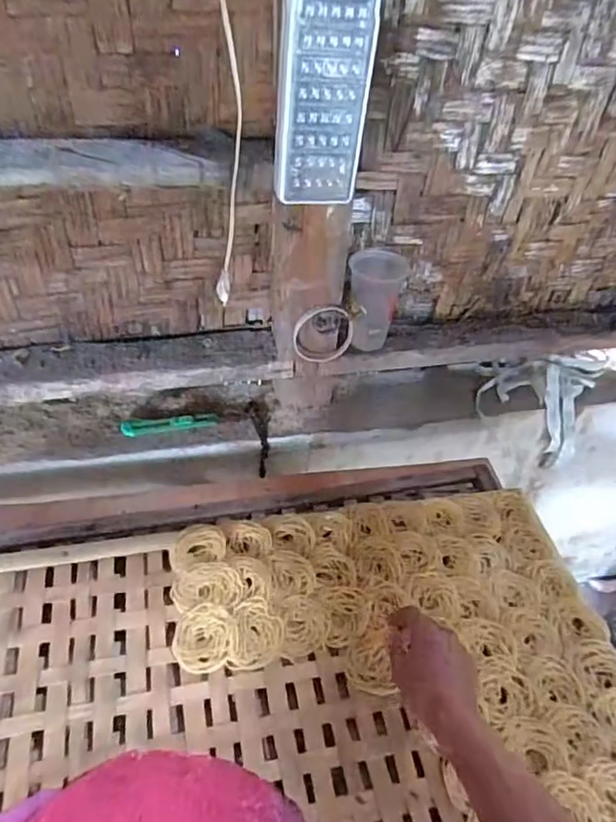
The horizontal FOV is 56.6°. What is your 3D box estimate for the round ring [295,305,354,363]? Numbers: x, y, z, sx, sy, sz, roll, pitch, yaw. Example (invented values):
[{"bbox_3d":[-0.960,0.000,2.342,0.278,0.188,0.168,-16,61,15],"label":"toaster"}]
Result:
[{"bbox_3d":[0.023,-0.109,0.823,0.089,0.096,0.015,-9,48,-15],"label":"round ring"}]

